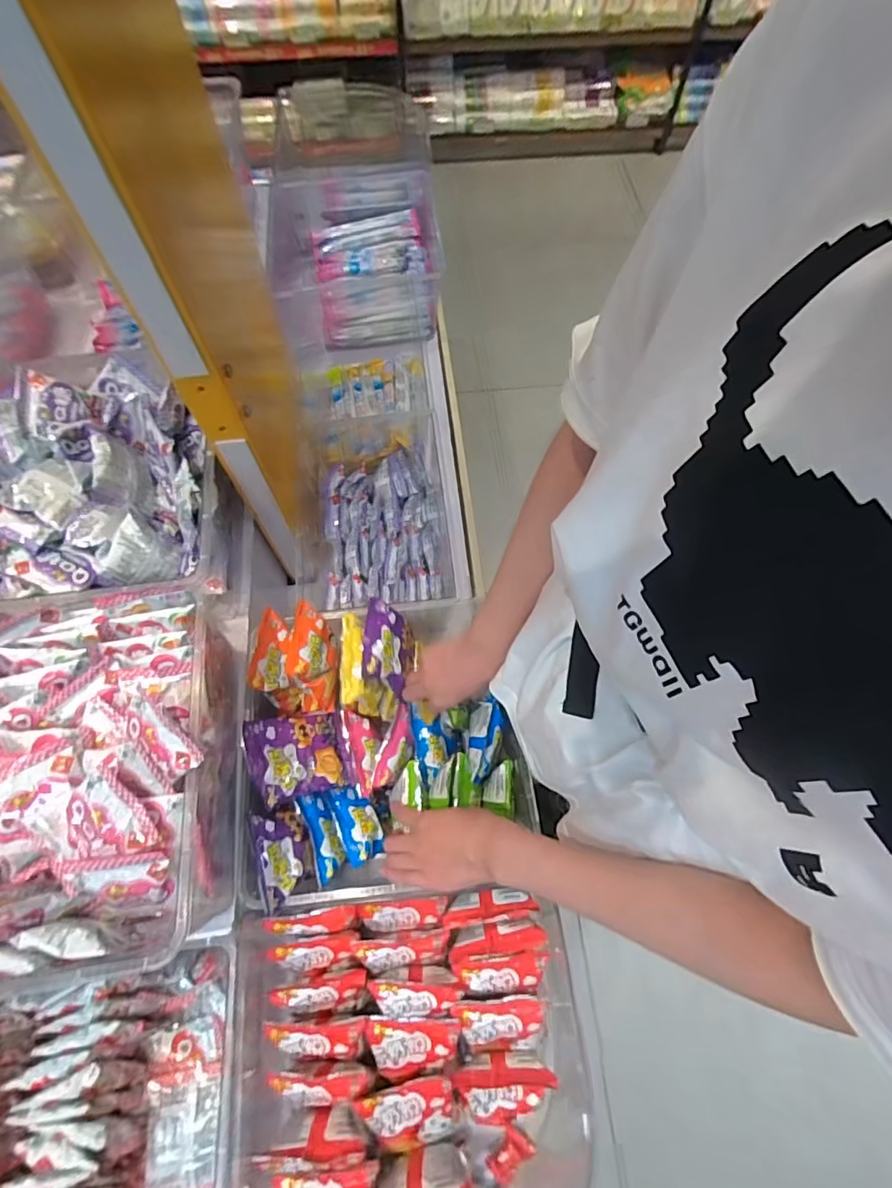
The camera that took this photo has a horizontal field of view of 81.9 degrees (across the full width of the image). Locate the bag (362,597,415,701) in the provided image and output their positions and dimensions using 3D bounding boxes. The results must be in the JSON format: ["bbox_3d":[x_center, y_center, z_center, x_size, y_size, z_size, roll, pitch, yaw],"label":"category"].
[{"bbox_3d":[-0.069,0.060,0.594,0.035,0.066,0.092,-12,57,34],"label":"bag"}]

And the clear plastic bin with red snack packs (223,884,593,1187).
[{"bbox_3d":[-0.036,0.461,0.511,0.333,0.109,0.292,-5,66,-3],"label":"clear plastic bin with red snack packs"}]

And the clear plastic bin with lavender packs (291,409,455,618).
[{"bbox_3d":[-0.118,-0.130,0.812,0.233,0.132,0.360,-5,66,-3],"label":"clear plastic bin with lavender packs"}]

